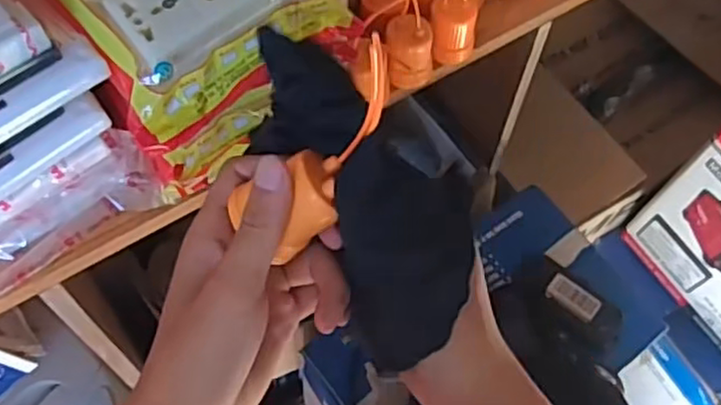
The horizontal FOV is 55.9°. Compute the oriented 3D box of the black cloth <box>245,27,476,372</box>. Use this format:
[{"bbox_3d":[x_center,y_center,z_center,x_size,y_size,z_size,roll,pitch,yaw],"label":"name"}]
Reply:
[{"bbox_3d":[0.000,-0.013,0.329,0.067,0.048,0.176,-26,82,-15],"label":"black cloth"}]

